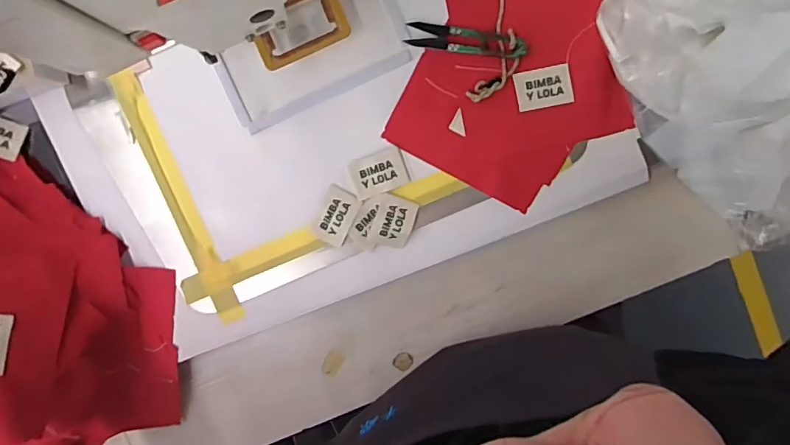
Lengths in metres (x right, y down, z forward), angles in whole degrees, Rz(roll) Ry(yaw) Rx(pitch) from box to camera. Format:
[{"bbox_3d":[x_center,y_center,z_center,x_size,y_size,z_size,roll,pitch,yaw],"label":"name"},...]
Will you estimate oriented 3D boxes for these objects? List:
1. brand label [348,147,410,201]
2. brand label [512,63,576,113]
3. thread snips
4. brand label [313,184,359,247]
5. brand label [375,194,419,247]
[{"bbox_3d":[-0.014,-0.045,0.440,0.049,0.004,0.036,-19,94,2],"label":"brand label"},{"bbox_3d":[0.134,-0.121,0.432,0.050,0.004,0.034,-12,98,2],"label":"brand label"},{"bbox_3d":[0.064,-0.161,0.423,0.103,0.010,0.022,9,95,0],"label":"thread snips"},{"bbox_3d":[-0.055,-0.006,0.444,0.030,0.004,0.051,22,95,-1],"label":"brand label"},{"bbox_3d":[0.000,0.001,0.439,0.033,0.007,0.048,17,95,0],"label":"brand label"}]

